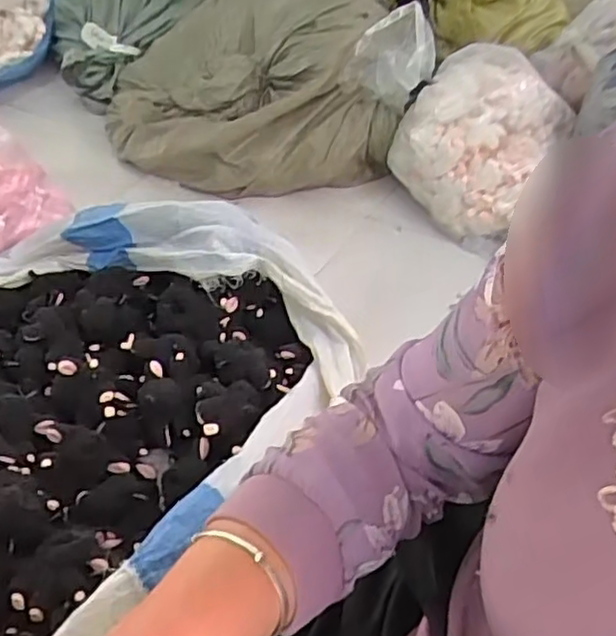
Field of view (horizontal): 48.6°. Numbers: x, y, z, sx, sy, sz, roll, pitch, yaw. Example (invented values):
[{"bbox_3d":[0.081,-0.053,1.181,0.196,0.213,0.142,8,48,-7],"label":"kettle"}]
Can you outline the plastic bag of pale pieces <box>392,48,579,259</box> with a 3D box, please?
[{"bbox_3d":[0.373,-0.388,1.519,0.357,0.286,0.301,33,53,32],"label":"plastic bag of pale pieces"}]

